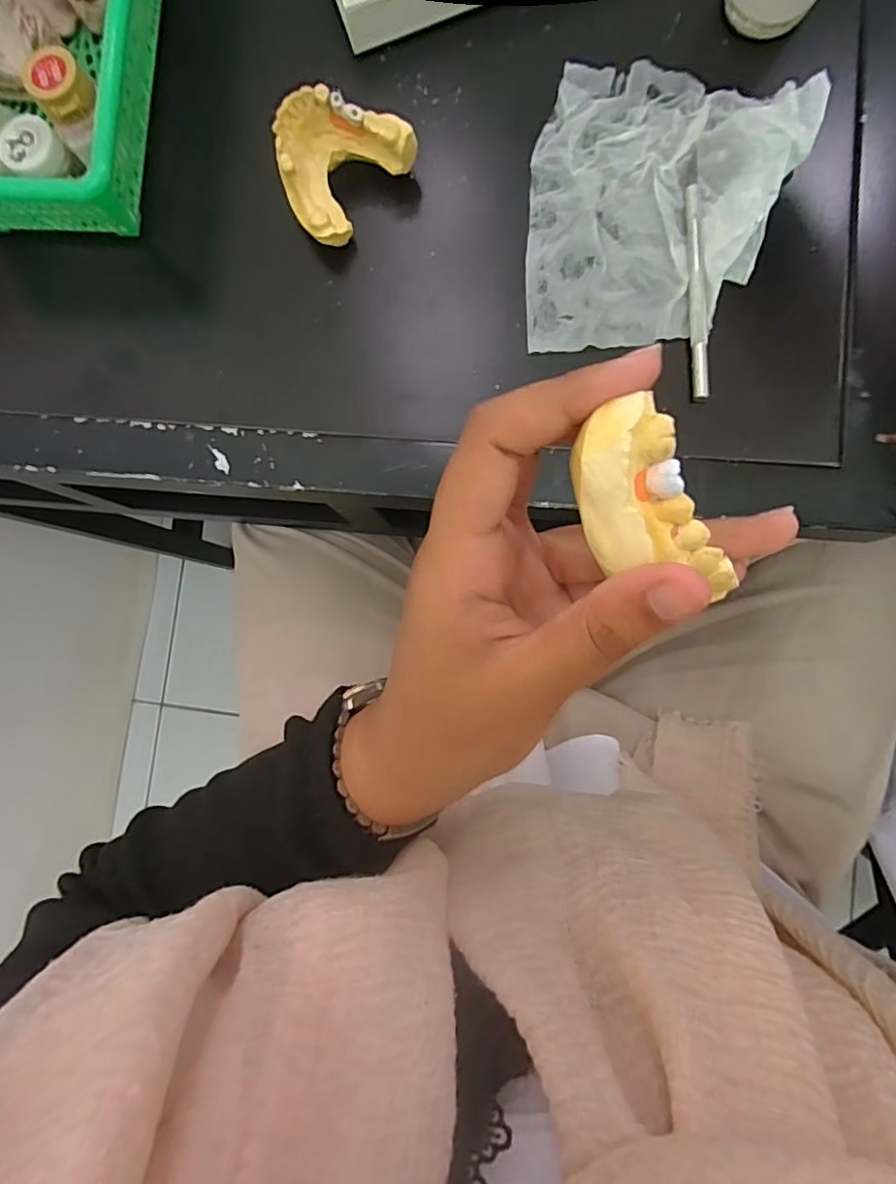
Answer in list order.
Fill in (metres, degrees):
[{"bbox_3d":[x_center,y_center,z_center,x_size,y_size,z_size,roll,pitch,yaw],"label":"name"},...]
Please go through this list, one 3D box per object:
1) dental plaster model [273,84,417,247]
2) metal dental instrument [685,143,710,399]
[{"bbox_3d":[-0.058,-0.229,0.302,0.069,0.042,0.051,-45,85,0],"label":"dental plaster model"},{"bbox_3d":[0.132,-0.170,0.300,0.009,0.006,0.134,-2,86,3],"label":"metal dental instrument"}]

